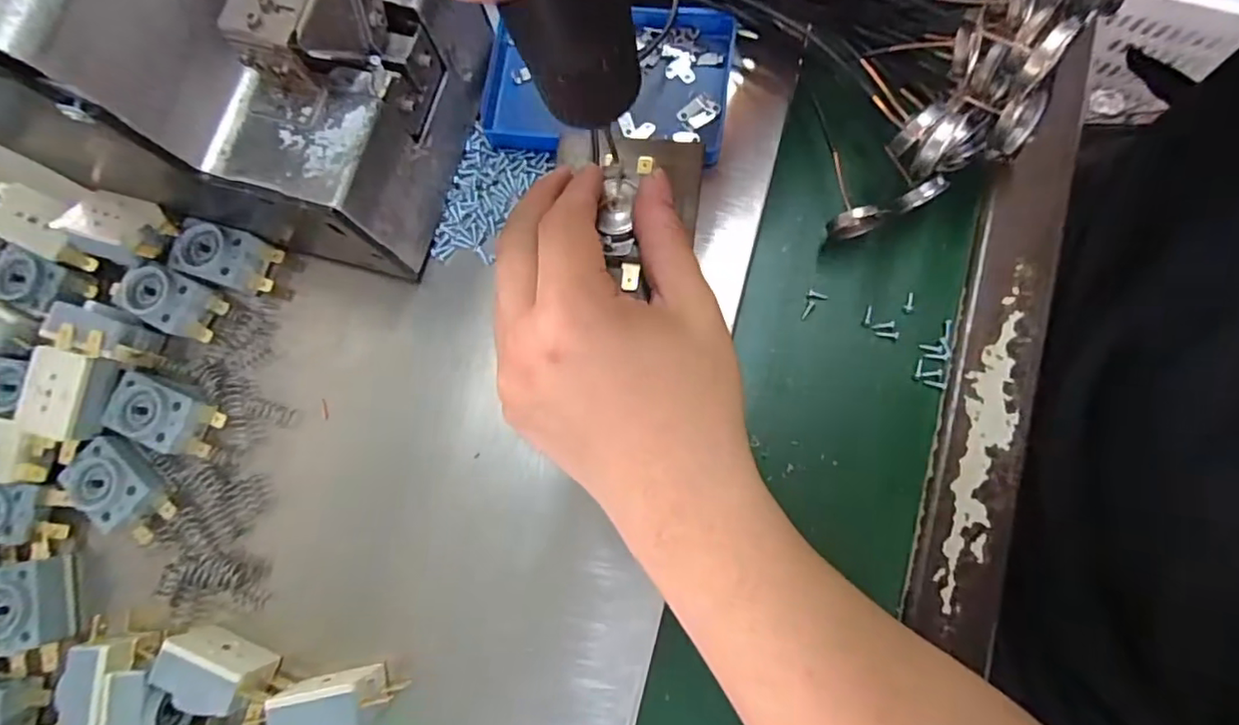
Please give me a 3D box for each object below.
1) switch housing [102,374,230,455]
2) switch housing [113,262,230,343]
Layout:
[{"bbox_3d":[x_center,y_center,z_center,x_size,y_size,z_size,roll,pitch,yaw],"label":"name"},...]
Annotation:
[{"bbox_3d":[-0.205,0.025,0.277,0.041,0.016,0.027,24,83,7],"label":"switch housing"},{"bbox_3d":[-0.209,-0.028,0.288,0.041,0.019,0.026,23,75,7],"label":"switch housing"}]

